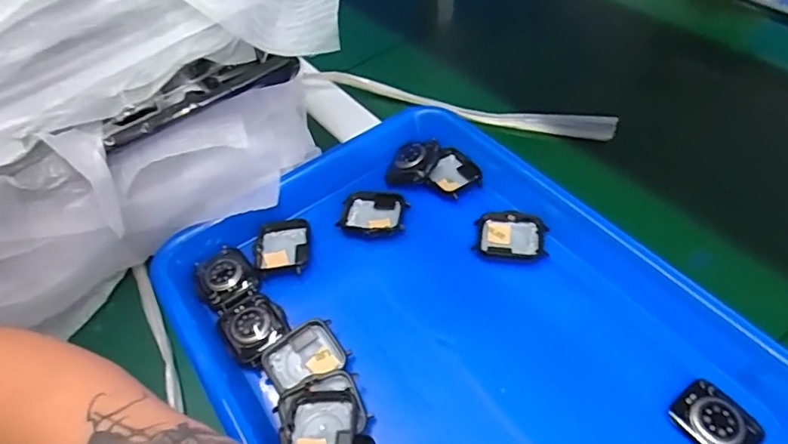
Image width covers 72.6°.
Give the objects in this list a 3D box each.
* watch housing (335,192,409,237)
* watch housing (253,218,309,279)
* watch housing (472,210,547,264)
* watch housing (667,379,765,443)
[{"bbox_3d":[-0.015,-0.004,0.383,0.047,0.015,0.035,-1,49,7],"label":"watch housing"},{"bbox_3d":[-0.078,0.017,0.371,0.037,0.008,0.042,-8,49,1],"label":"watch housing"},{"bbox_3d":[0.078,0.010,0.359,0.045,0.013,0.037,1,49,9],"label":"watch housing"},{"bbox_3d":[0.164,0.102,0.273,0.030,0.010,0.038,-38,57,-8],"label":"watch housing"}]

